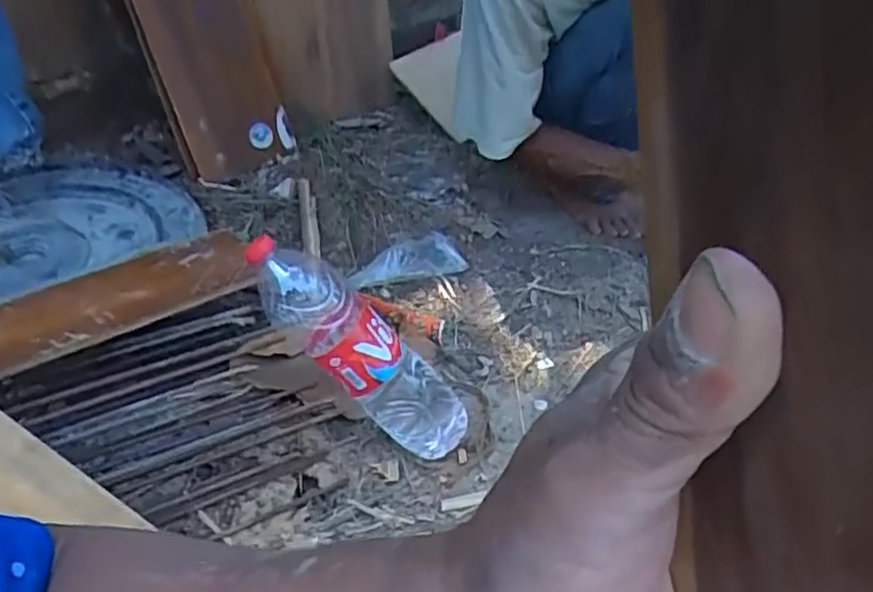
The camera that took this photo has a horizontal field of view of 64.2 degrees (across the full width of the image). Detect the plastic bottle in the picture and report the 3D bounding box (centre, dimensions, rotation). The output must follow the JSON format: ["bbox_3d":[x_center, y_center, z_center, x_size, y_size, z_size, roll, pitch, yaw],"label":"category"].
[{"bbox_3d":[-0.091,0.063,0.758,0.099,0.330,0.076,-29,25,30],"label":"plastic bottle"}]

